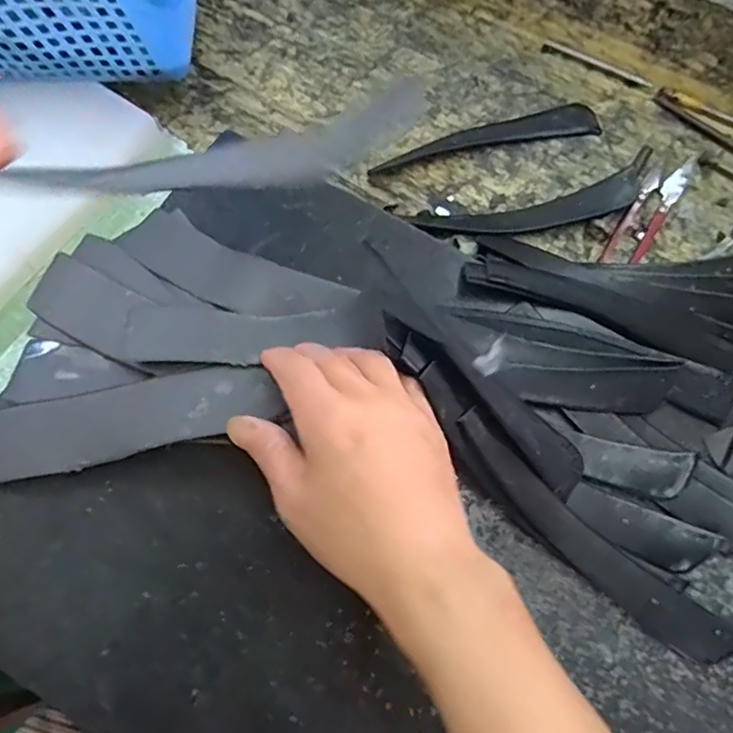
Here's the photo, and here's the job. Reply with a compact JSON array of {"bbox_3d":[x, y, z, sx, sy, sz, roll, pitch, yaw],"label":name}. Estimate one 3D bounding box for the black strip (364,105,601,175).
[{"bbox_3d":[0.081,-0.159,0.397,0.160,0.004,0.027,-11,72,-5],"label":"black strip"}]

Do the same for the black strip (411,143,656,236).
[{"bbox_3d":[0.117,-0.107,0.374,0.168,0.013,0.040,-18,72,-7],"label":"black strip"}]

